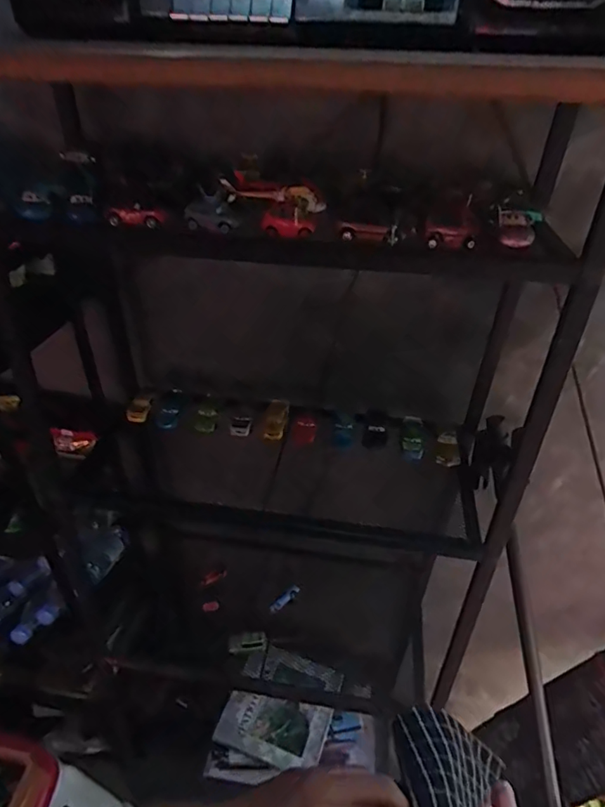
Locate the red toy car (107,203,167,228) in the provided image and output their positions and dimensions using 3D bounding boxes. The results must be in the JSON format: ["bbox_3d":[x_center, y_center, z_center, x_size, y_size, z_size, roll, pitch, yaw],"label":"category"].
[{"bbox_3d":[-0.156,-0.178,0.466,0.053,0.017,0.019,-3,37,-6],"label":"red toy car"}]

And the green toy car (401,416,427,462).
[{"bbox_3d":[0.168,0.052,0.737,0.038,0.022,0.073,6,49,6],"label":"green toy car"}]

